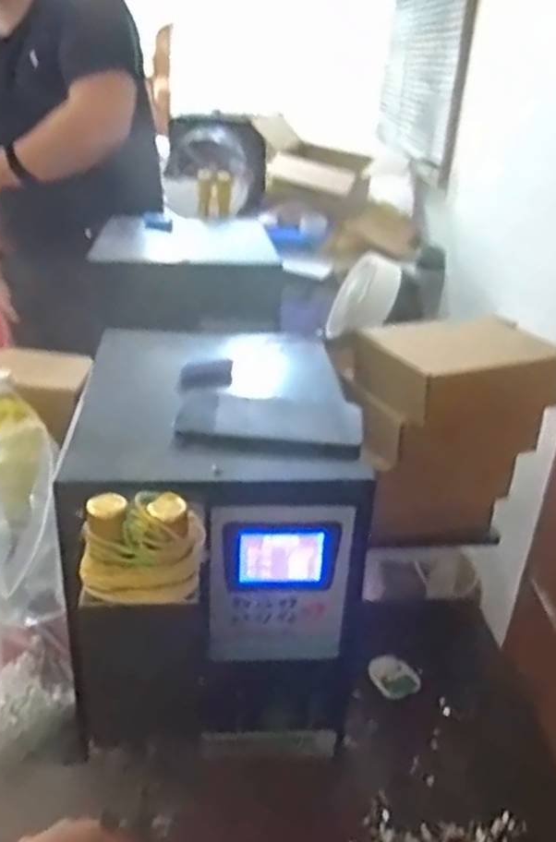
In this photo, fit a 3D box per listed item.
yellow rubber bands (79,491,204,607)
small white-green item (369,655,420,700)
[{"bbox_3d":[-0.078,0.074,0.417,0.067,0.058,0.026,-1,28,-10],"label":"yellow rubber bands"},{"bbox_3d":[0.136,0.300,0.853,0.044,0.014,0.056,-20,36,-38],"label":"small white-green item"}]

